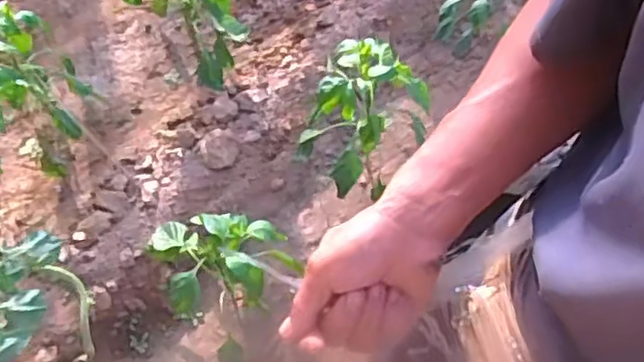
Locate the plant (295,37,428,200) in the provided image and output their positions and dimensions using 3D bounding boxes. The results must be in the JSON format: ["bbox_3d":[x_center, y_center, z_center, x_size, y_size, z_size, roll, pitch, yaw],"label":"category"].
[{"bbox_3d":[0.077,-0.137,1.562,0.214,0.421,0.281,37,71,18],"label":"plant"}]

